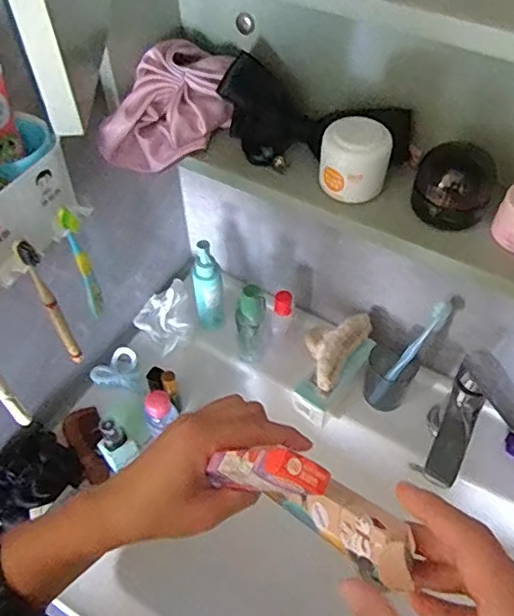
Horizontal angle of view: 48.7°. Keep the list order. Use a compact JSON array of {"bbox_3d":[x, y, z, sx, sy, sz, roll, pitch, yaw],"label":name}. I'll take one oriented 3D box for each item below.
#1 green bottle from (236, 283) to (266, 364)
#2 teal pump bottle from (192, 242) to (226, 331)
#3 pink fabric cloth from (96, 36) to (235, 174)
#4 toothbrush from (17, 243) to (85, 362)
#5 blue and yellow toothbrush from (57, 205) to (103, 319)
[{"bbox_3d":[-0.008,0.026,0.736,0.034,0.144,0.027,-4,53,-2],"label":"green bottle"},{"bbox_3d":[-0.065,-0.025,0.777,0.042,0.151,0.038,-4,53,-2],"label":"teal pump bottle"},{"bbox_3d":[-0.084,-0.188,0.550,0.078,0.083,0.129,34,61,24],"label":"pink fabric cloth"},{"bbox_3d":[-0.186,0.000,0.520,0.019,0.168,0.011,-19,55,-13],"label":"toothbrush"},{"bbox_3d":[-0.161,-0.037,0.528,0.016,0.139,0.013,-14,54,-10],"label":"blue and yellow toothbrush"}]

